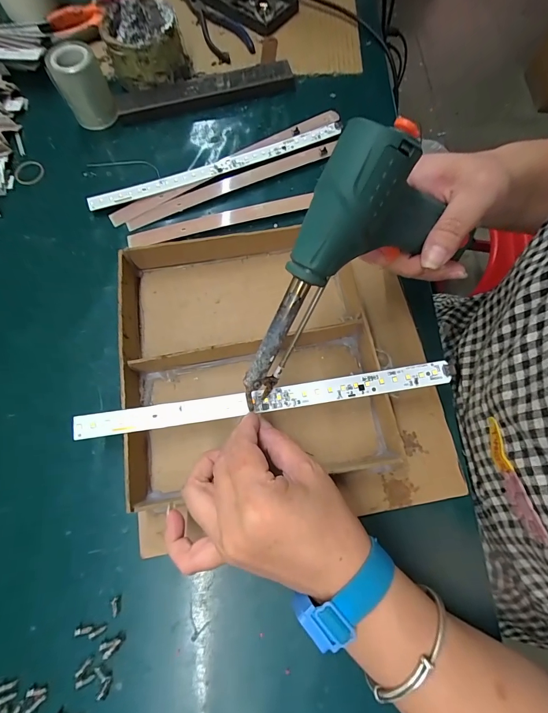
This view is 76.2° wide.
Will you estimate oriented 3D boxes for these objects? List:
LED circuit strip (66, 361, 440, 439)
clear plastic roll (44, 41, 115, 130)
[{"bbox_3d":[-0.008,0.033,0.268,0.279,0.010,0.018,-9,70,-1],"label":"LED circuit strip"},{"bbox_3d":[-0.210,-0.296,0.386,0.050,0.063,0.053,-28,72,-8],"label":"clear plastic roll"}]

